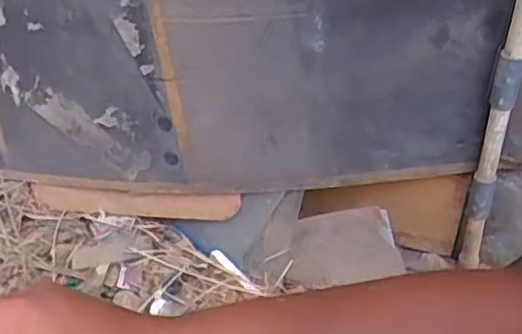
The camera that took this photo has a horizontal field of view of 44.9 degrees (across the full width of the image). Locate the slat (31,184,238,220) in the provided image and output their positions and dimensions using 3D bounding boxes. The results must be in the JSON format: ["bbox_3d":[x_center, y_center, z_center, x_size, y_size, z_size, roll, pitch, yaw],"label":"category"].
[{"bbox_3d":[-0.238,0.064,1.147,0.428,0.055,0.026,2,38,21],"label":"slat"}]

